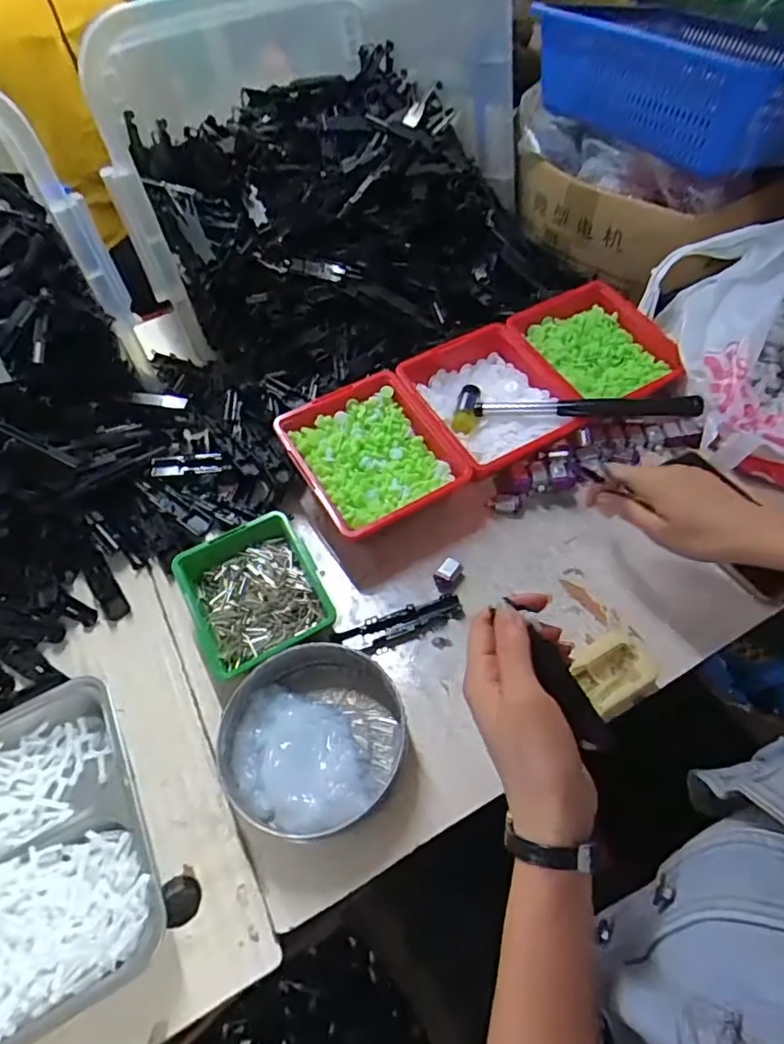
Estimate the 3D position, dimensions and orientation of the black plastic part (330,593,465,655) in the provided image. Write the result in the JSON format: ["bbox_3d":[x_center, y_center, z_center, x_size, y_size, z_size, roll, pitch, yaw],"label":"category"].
[{"bbox_3d":[0.007,0.092,0.520,0.113,0.012,0.031,-20,53,-9],"label":"black plastic part"}]

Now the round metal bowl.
[{"bbox_3d":[-0.061,0.165,0.449,0.137,0.039,0.134,-3,52,4],"label":"round metal bowl"}]

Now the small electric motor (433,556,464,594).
[{"bbox_3d":[0.052,0.050,0.544,0.026,0.013,0.034,25,59,23],"label":"small electric motor"}]

